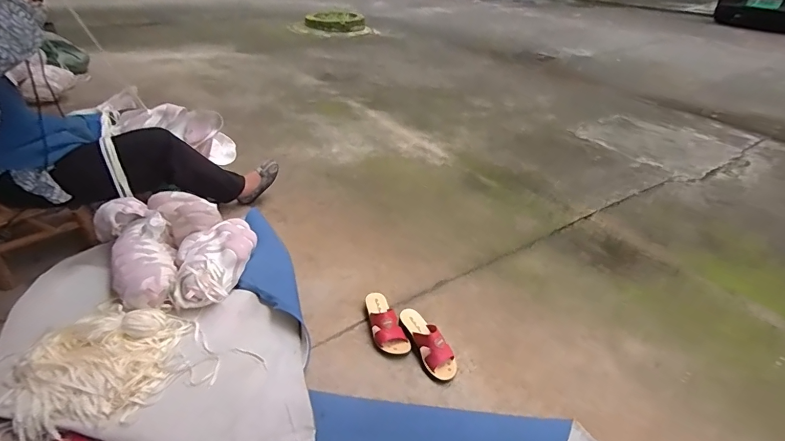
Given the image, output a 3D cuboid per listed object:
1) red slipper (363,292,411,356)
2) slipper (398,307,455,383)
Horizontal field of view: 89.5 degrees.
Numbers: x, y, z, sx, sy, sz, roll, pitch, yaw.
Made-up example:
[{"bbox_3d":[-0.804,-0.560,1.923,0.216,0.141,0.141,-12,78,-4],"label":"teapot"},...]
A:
[{"bbox_3d":[-0.028,0.290,1.159,0.083,0.072,0.223,-9,37,-23],"label":"red slipper"},{"bbox_3d":[0.093,0.334,1.100,0.081,0.079,0.220,-17,41,-32],"label":"slipper"}]

